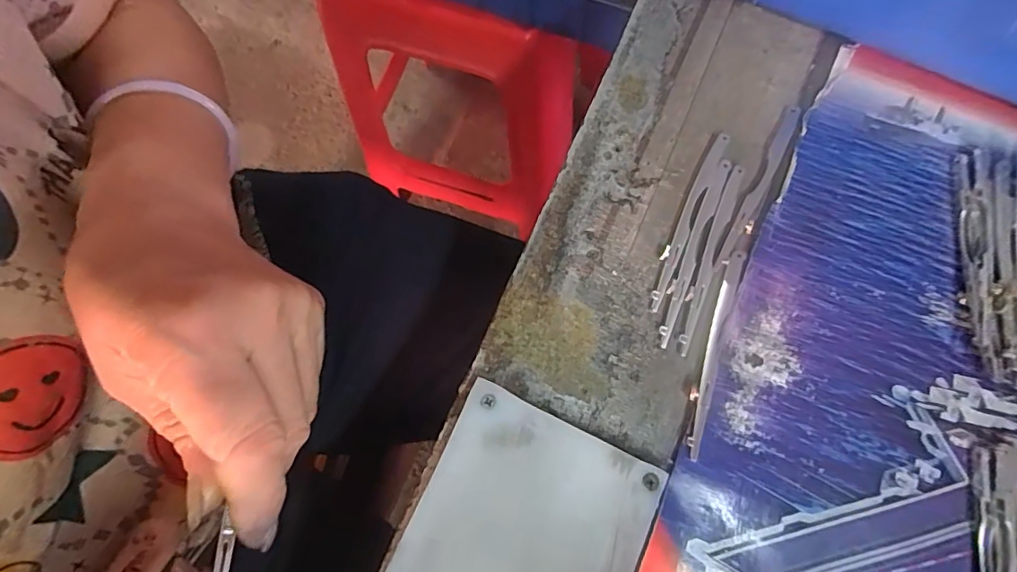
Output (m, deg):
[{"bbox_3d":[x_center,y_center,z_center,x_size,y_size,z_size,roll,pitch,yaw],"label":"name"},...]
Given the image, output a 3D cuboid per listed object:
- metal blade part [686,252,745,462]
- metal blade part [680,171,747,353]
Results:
[{"bbox_3d":[0.096,0.029,0.244,0.009,0.004,0.100,19,77,5],"label":"metal blade part"},{"bbox_3d":[0.099,-0.015,0.256,0.008,0.004,0.100,22,77,6],"label":"metal blade part"}]

